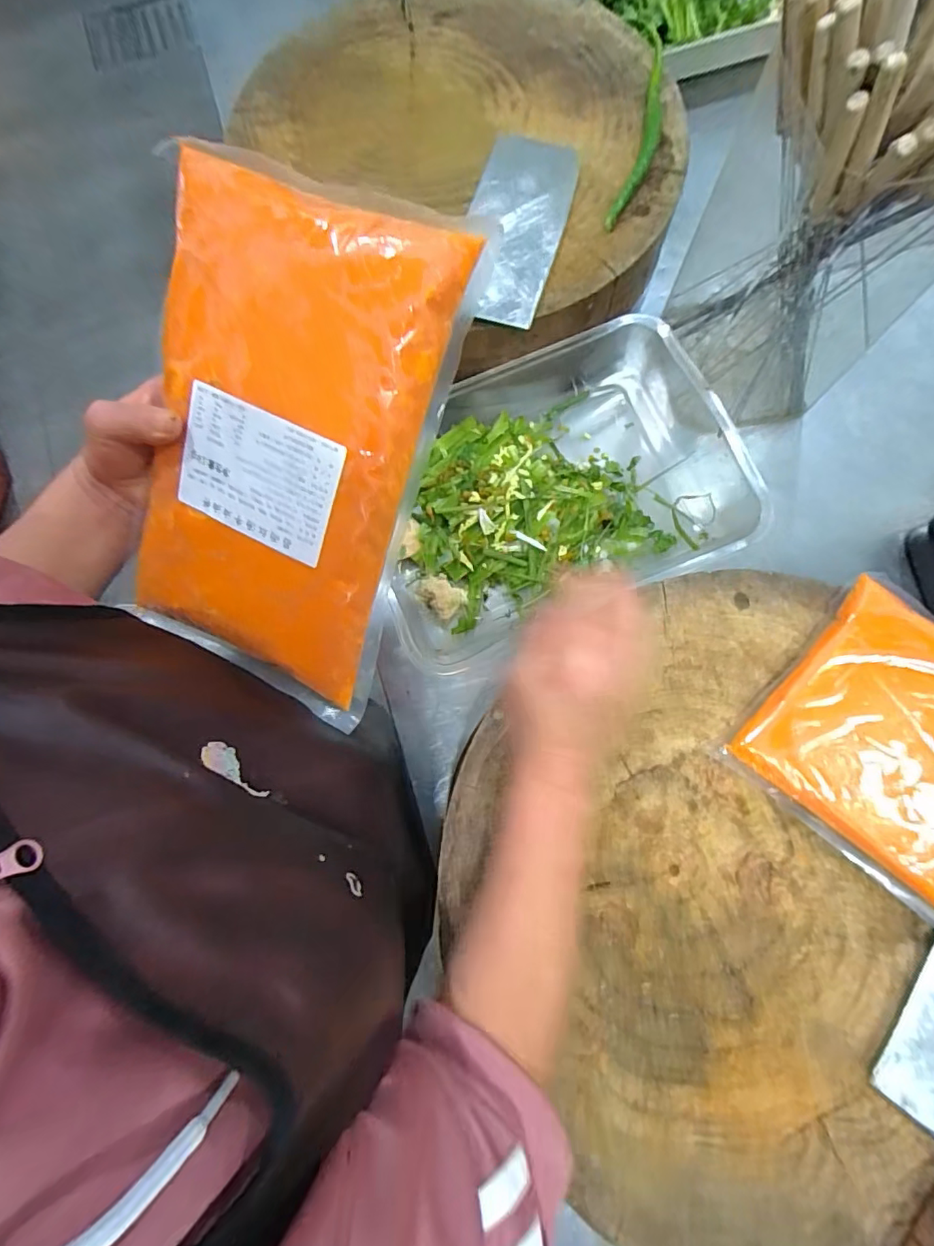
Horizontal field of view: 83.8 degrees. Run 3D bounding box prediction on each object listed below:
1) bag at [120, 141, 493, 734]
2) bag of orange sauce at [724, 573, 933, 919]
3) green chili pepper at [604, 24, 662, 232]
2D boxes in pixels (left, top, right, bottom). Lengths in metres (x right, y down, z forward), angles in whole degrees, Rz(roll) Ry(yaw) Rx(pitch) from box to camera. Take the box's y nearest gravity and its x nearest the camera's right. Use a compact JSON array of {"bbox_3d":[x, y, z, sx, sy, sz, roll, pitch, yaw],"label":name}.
[{"bbox_3d":[-0.108,-0.087,0.291,0.158,0.018,0.270,22,112,6],"label":"bag"},{"bbox_3d":[0.344,0.115,0.357,0.272,0.041,0.171,42,81,10],"label":"bag of orange sauce"},{"bbox_3d":[0.173,-0.483,0.511,0.031,0.023,0.247,13,78,5],"label":"green chili pepper"}]

